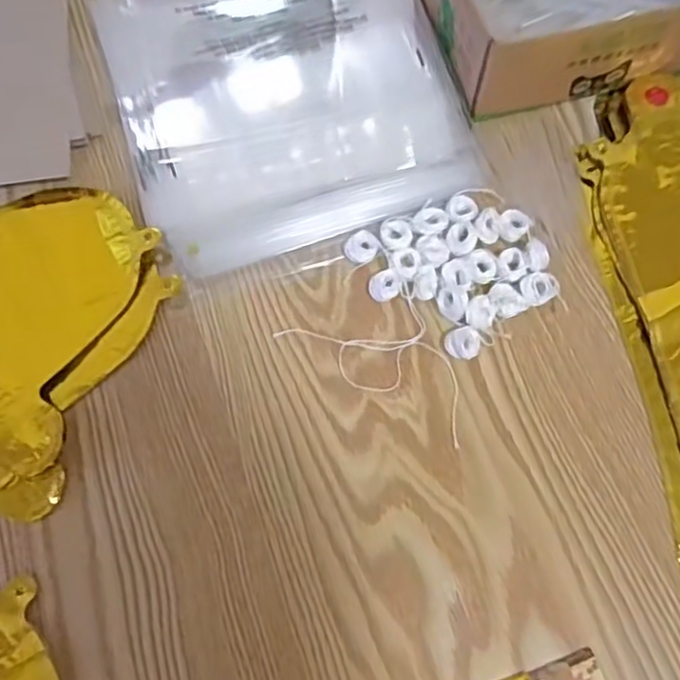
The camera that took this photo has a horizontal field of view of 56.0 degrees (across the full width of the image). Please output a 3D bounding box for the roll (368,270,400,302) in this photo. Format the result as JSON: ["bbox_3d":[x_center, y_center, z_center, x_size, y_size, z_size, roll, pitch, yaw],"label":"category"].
[{"bbox_3d":[0.027,-0.033,0.395,0.018,0.008,0.019,0,70,0],"label":"roll"}]

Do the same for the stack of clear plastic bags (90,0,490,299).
[{"bbox_3d":[-0.042,-0.188,0.440,0.218,0.023,0.288,-16,71,-6],"label":"stack of clear plastic bags"}]

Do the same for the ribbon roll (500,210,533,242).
[{"bbox_3d":[0.111,-0.073,0.406,0.018,0.006,0.022,24,71,8],"label":"ribbon roll"}]

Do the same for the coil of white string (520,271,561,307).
[{"bbox_3d":[0.121,-0.031,0.391,0.020,0.012,0.021,0,70,0],"label":"coil of white string"}]

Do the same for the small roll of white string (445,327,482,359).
[{"bbox_3d":[0.073,0.001,0.380,0.020,0.014,0.019,0,70,0],"label":"small roll of white string"}]

